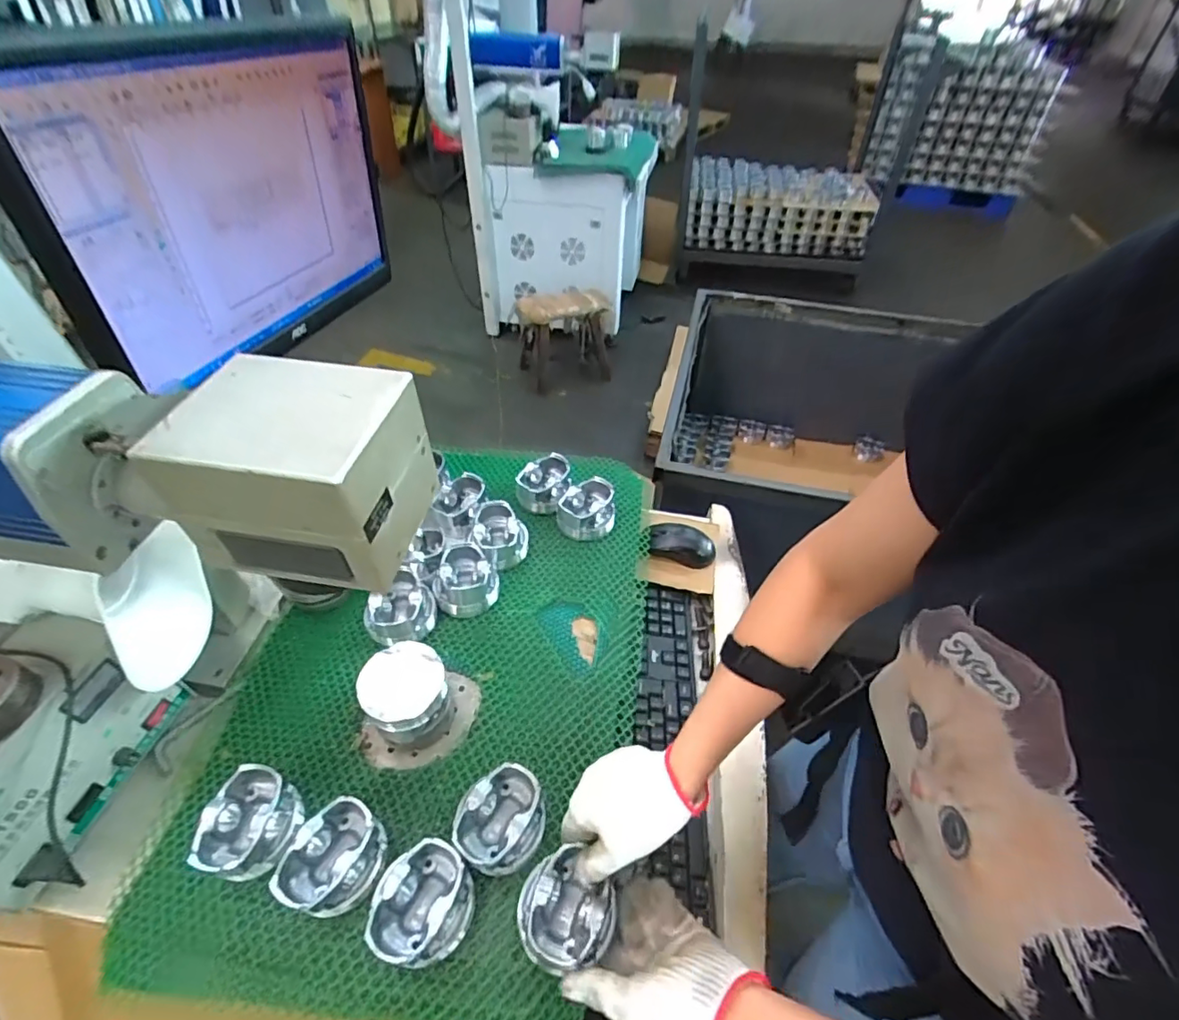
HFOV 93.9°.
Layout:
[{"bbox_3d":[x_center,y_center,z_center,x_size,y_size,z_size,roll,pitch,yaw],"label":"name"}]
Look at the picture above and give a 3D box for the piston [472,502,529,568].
[{"bbox_3d":[-0.121,0.034,0.744,0.073,0.046,0.082,-5,45,-6],"label":"piston"}]

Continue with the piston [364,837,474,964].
[{"bbox_3d":[-0.140,0.331,0.465,0.078,0.060,0.085,9,46,8],"label":"piston"}]

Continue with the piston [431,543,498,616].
[{"bbox_3d":[-0.154,0.086,0.683,0.077,0.047,0.081,0,45,0],"label":"piston"}]

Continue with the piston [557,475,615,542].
[{"bbox_3d":[-0.004,-0.001,0.771,0.080,0.048,0.076,0,45,0],"label":"piston"}]

